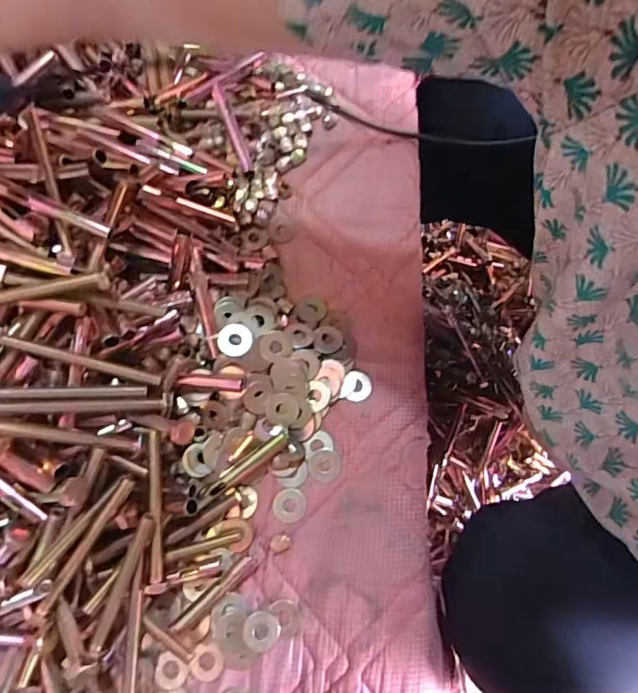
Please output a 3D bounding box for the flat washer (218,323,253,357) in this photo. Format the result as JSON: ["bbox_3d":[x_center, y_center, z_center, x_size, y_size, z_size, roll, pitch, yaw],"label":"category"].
[{"bbox_3d":[-0.064,-0.005,0.377,0.025,0.004,0.026,4,68,-10],"label":"flat washer"}]

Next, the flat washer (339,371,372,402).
[{"bbox_3d":[0.030,0.032,0.395,0.023,0.004,0.023,13,74,4],"label":"flat washer"}]

